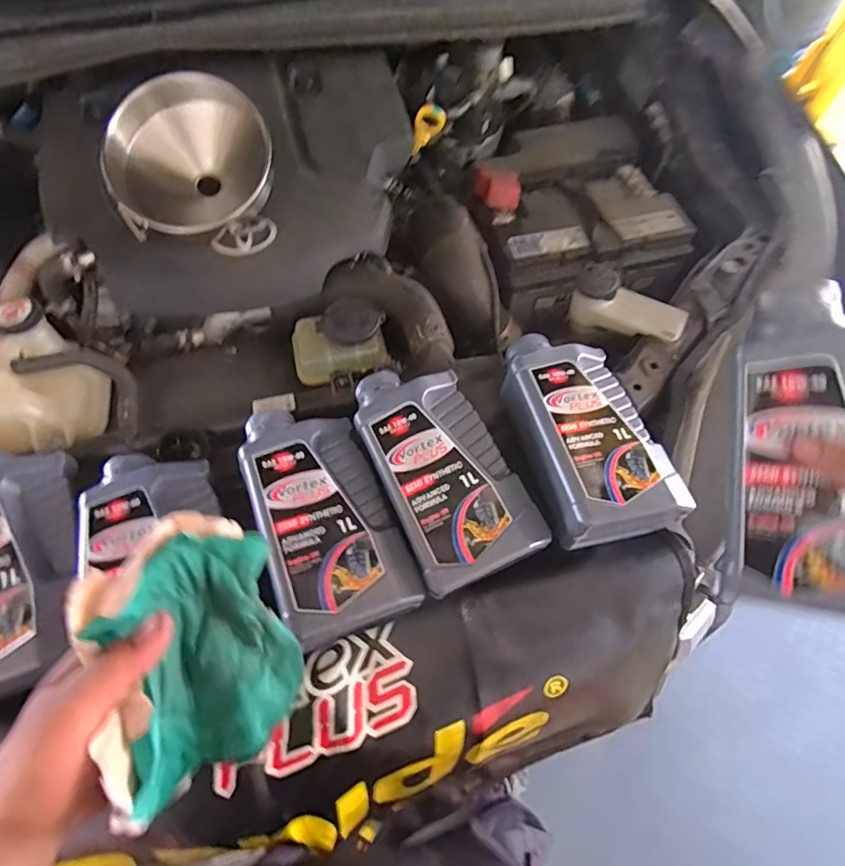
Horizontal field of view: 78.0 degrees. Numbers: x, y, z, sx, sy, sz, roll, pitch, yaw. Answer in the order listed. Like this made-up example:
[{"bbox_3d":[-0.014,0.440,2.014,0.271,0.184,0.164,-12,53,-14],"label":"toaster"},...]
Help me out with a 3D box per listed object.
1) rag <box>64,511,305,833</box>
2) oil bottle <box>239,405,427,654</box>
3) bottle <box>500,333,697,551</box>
[{"bbox_3d":[-0.123,0.126,0.291,0.080,0.111,0.132,-12,61,-6],"label":"rag"},{"bbox_3d":[-0.095,0.069,0.475,0.122,0.053,0.220,-21,63,-11],"label":"oil bottle"},{"bbox_3d":[0.153,-0.009,0.510,0.125,0.055,0.230,-15,62,-8],"label":"bottle"}]

